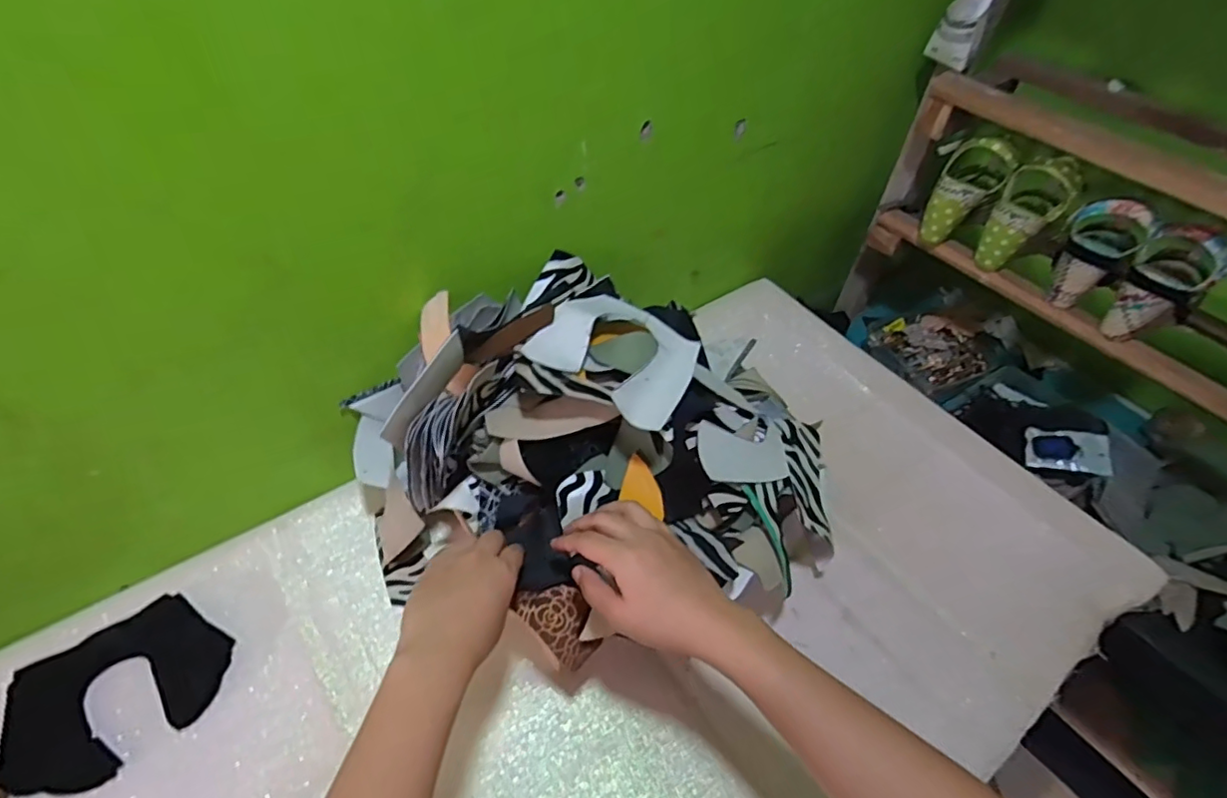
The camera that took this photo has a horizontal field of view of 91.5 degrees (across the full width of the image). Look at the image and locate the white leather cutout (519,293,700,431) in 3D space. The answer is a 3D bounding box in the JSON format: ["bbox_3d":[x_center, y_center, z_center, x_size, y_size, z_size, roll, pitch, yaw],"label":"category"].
[{"bbox_3d":[0.007,-0.046,0.534,0.136,0.028,0.123,25,51,17],"label":"white leather cutout"}]

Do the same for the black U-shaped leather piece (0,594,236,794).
[{"bbox_3d":[-0.427,0.253,0.516,0.162,0.008,0.118,-29,65,-29],"label":"black U-shaped leather piece"}]

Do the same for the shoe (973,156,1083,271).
[{"bbox_3d":[0.533,-0.246,0.785,0.068,0.157,0.077,-2,44,-47],"label":"shoe"}]

